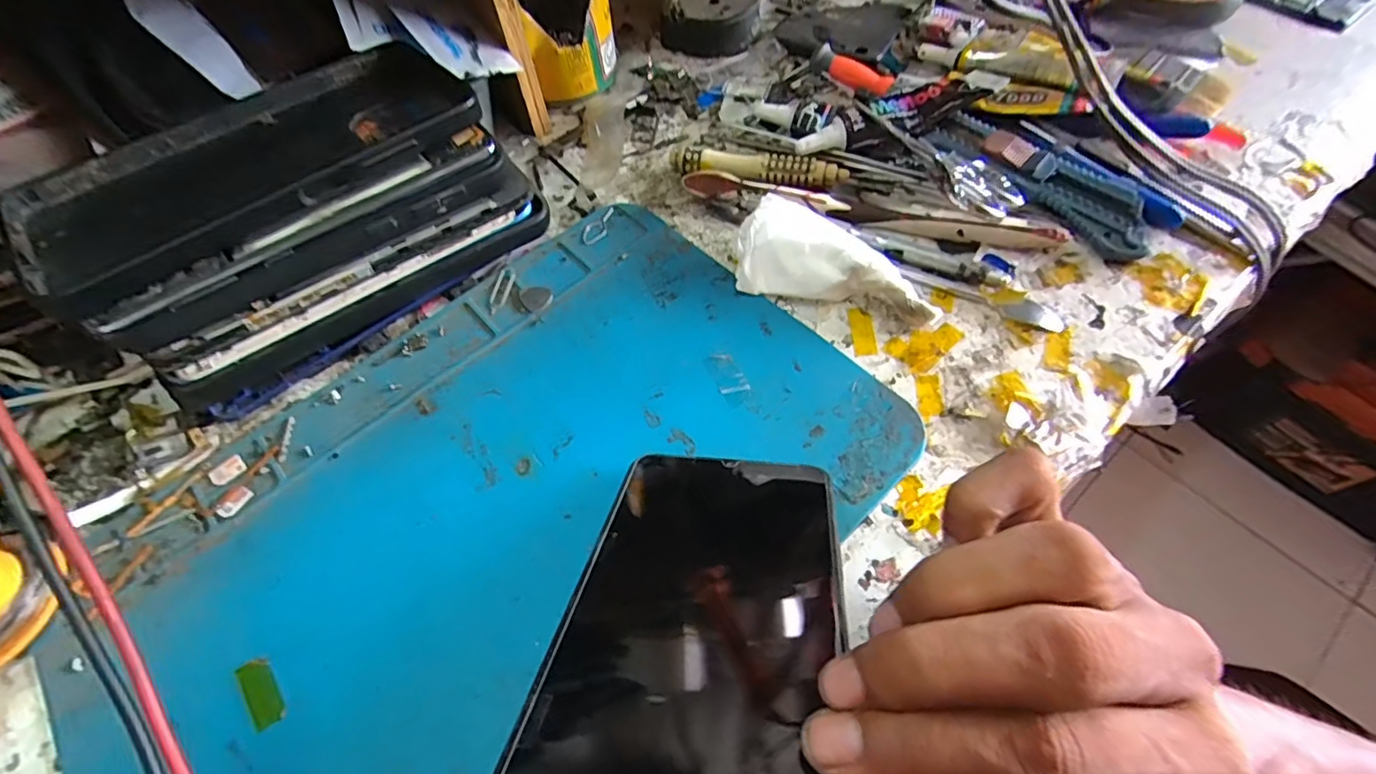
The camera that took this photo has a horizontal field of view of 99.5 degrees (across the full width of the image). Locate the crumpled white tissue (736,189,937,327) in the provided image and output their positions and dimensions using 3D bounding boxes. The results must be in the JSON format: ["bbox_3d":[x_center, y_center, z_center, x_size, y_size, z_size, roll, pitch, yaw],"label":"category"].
[{"bbox_3d":[0.068,-0.059,0.264,0.087,0.028,0.042,15,61,11],"label":"crumpled white tissue"}]

